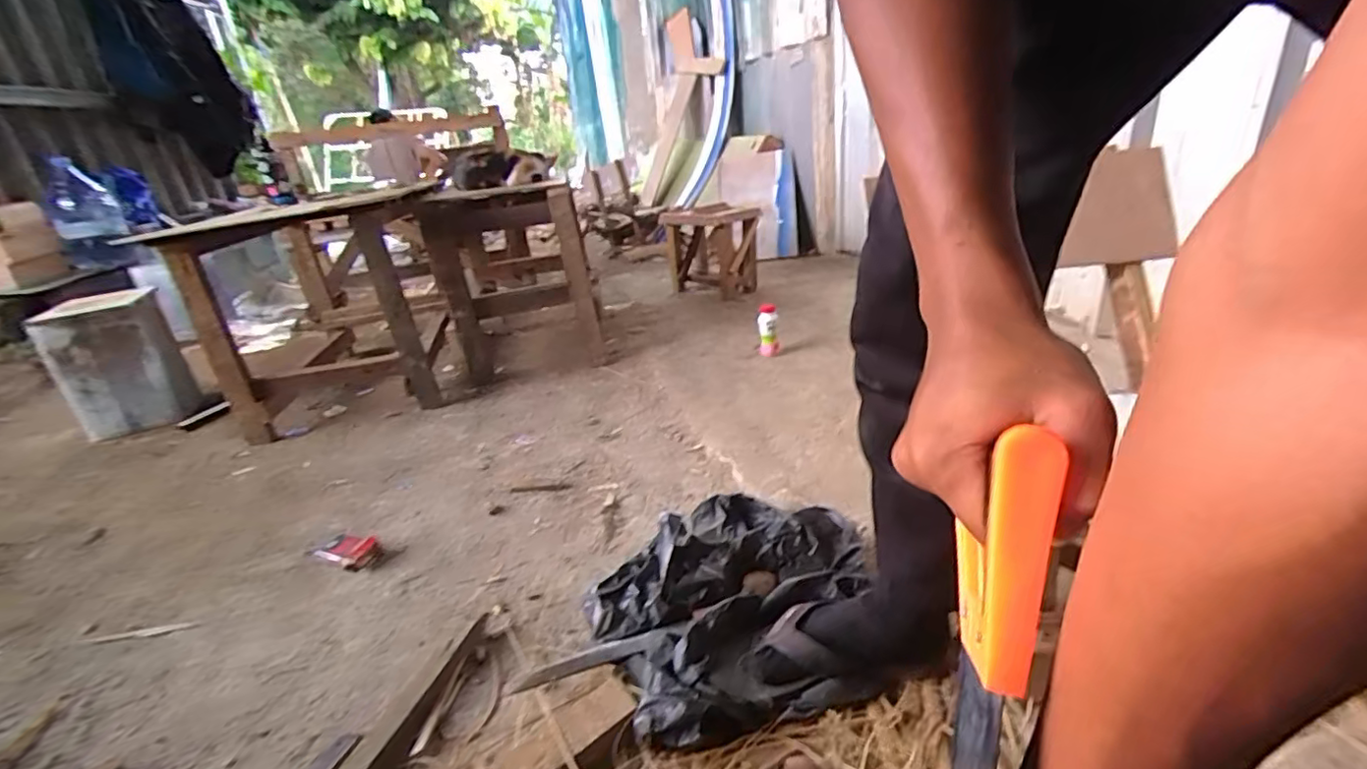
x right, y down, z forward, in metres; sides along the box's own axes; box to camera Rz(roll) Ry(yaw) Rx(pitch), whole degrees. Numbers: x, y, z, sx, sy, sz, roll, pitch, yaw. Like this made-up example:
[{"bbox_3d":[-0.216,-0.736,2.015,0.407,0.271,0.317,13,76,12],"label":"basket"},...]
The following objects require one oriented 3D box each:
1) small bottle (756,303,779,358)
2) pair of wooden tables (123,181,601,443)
[{"bbox_3d":[0.238,-0.149,1.661,0.057,0.139,0.050,-3,24,11],"label":"small bottle"},{"bbox_3d":[-0.786,-0.266,1.734,0.999,0.526,0.593,-11,24,-8],"label":"pair of wooden tables"}]

